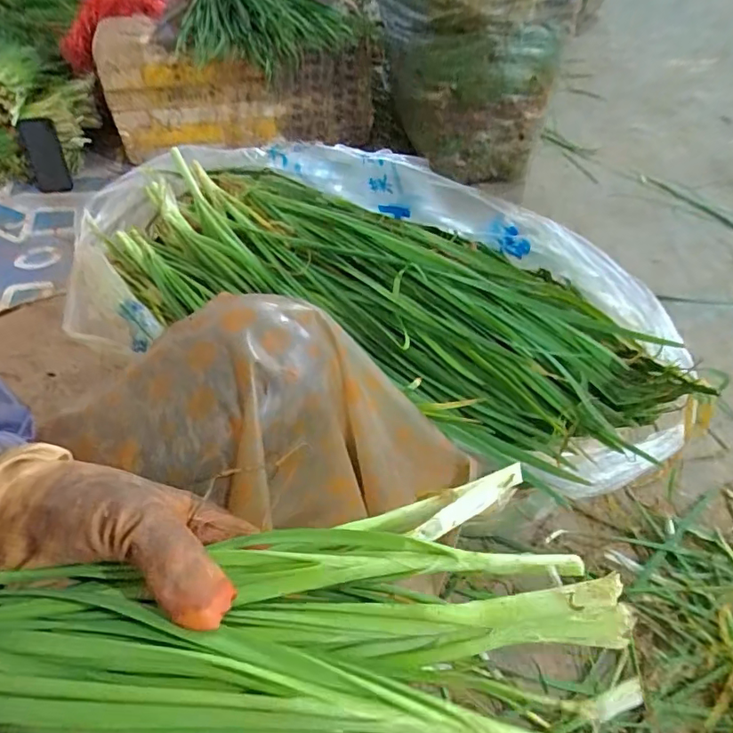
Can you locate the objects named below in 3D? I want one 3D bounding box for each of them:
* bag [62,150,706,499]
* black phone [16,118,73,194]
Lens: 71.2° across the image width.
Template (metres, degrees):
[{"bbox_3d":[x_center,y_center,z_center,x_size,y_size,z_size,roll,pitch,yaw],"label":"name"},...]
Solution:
[{"bbox_3d":[-0.009,-0.093,0.519,0.639,0.131,0.281,17,51,15],"label":"bag"},{"bbox_3d":[-0.748,-0.489,1.195,0.076,0.157,0.018,-17,28,-24],"label":"black phone"}]

